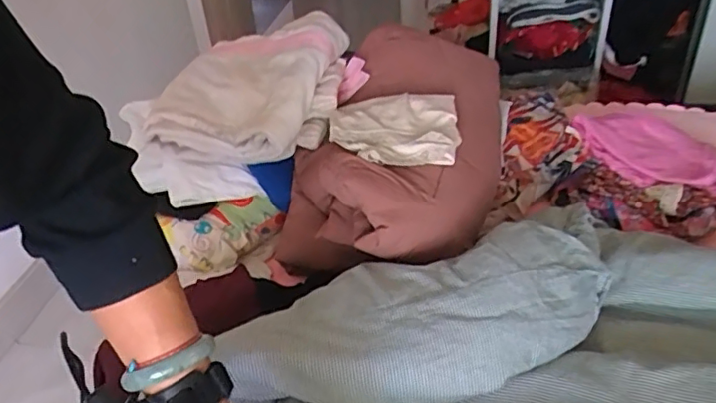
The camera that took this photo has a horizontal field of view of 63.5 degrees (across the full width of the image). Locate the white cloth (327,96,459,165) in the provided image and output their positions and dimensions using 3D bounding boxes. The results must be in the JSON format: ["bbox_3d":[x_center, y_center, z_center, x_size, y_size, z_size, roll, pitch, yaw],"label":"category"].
[{"bbox_3d":[0.051,-0.097,0.776,0.174,0.035,0.145,-8,36,-4],"label":"white cloth"}]

